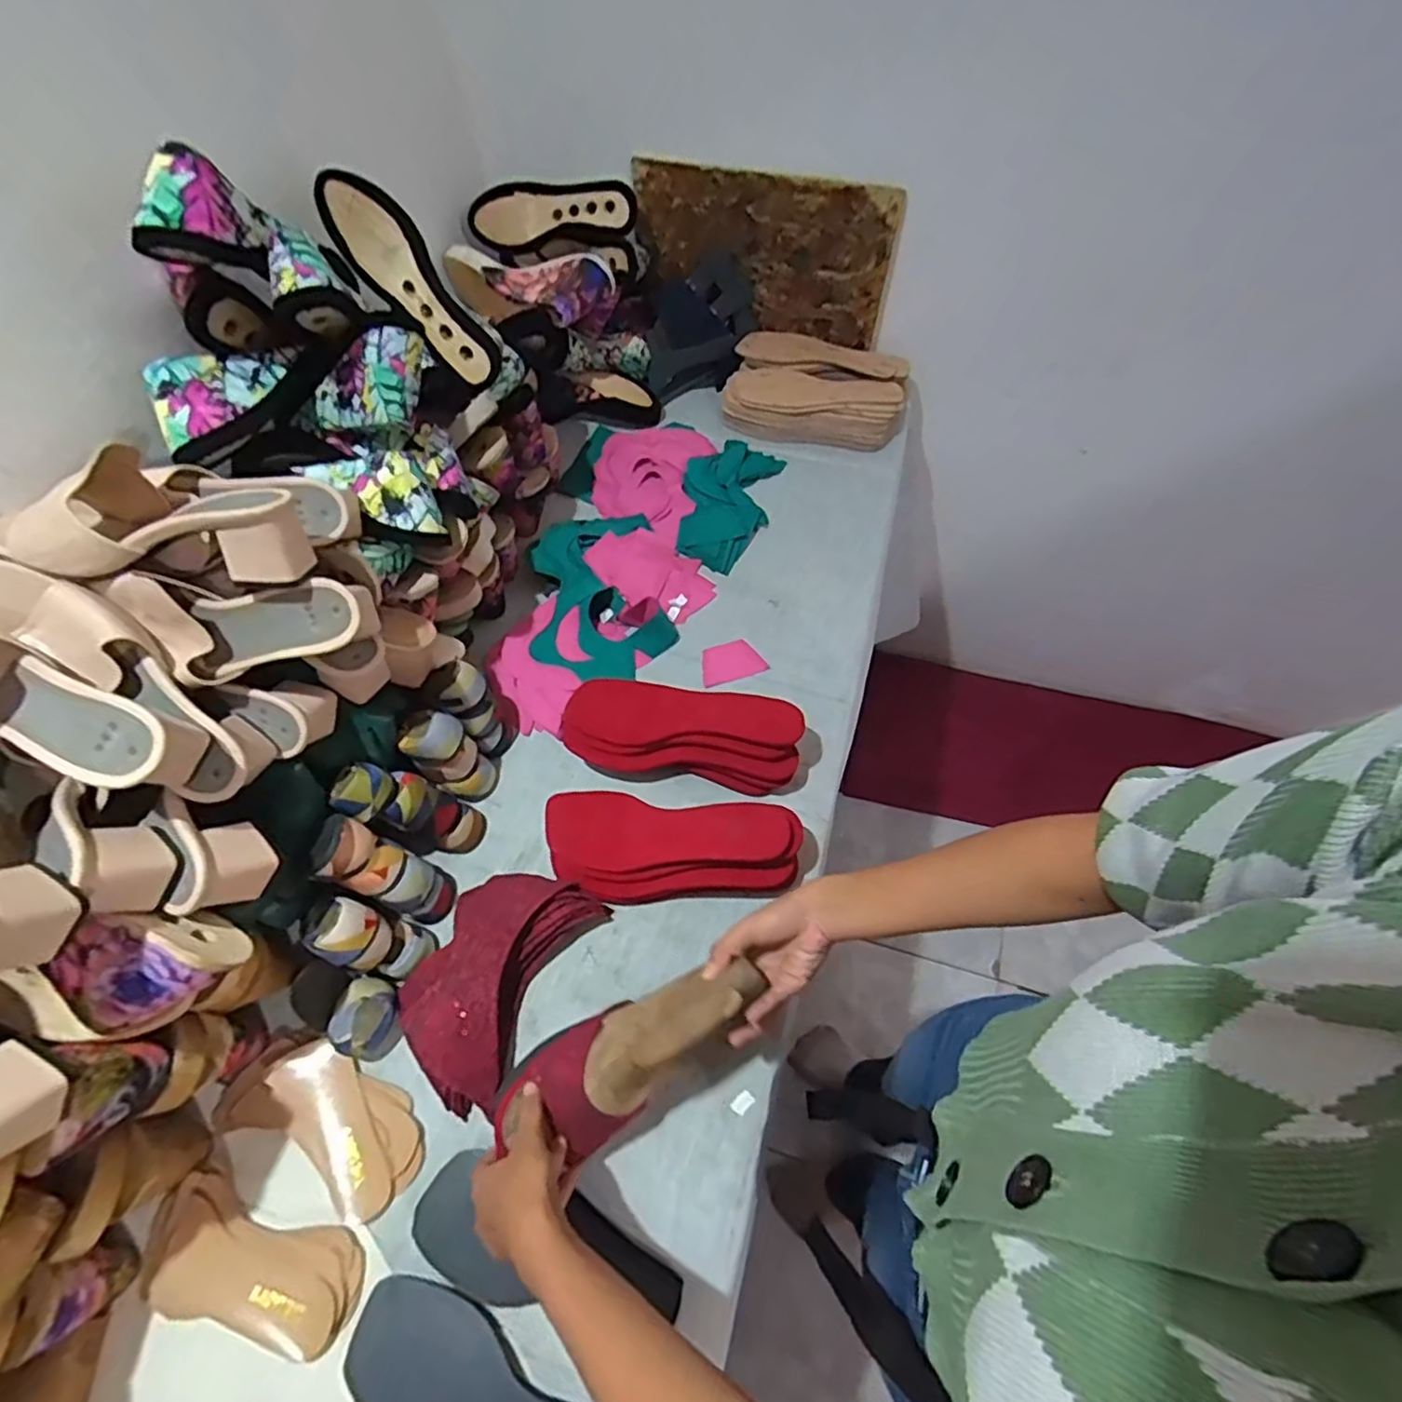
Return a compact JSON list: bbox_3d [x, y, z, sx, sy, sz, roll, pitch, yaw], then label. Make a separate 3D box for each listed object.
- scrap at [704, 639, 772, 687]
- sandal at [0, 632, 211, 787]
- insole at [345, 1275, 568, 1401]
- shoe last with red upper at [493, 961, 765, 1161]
[{"bbox_3d":[0.037,-0.049,0.809,0.077,0.004,0.054,-17,62,-7],"label":"scrap"},{"bbox_3d":[-0.481,0.000,0.447,0.234,0.085,0.086,19,62,-7],"label":"sandal"},{"bbox_3d":[-0.161,0.510,0.474,0.210,0.011,0.084,24,64,12],"label":"insole"},{"bbox_3d":[-0.063,0.287,0.519,0.237,0.077,0.087,-36,62,16],"label":"shoe last with red upper"}]

